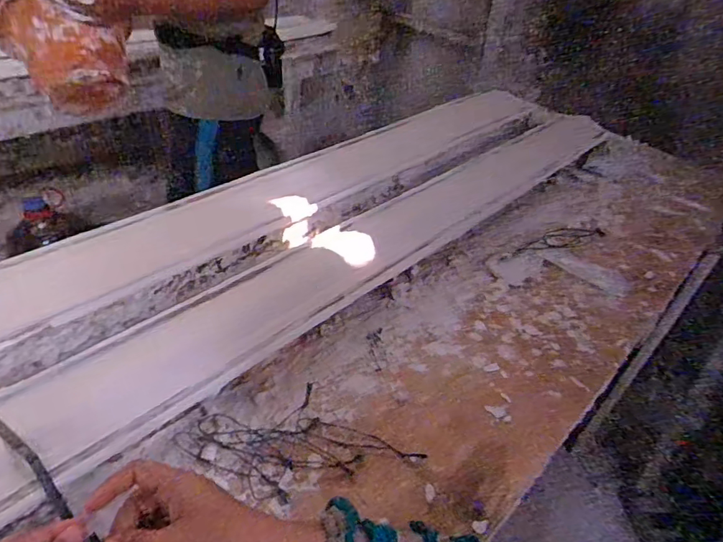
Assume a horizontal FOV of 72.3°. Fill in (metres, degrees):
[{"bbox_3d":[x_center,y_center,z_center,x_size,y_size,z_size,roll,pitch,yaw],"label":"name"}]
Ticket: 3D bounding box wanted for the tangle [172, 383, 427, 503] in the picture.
[{"bbox_3d":[-0.069,0.179,0.517,0.210,0.012,0.111,-12,42,-20],"label":"tangle"}]

